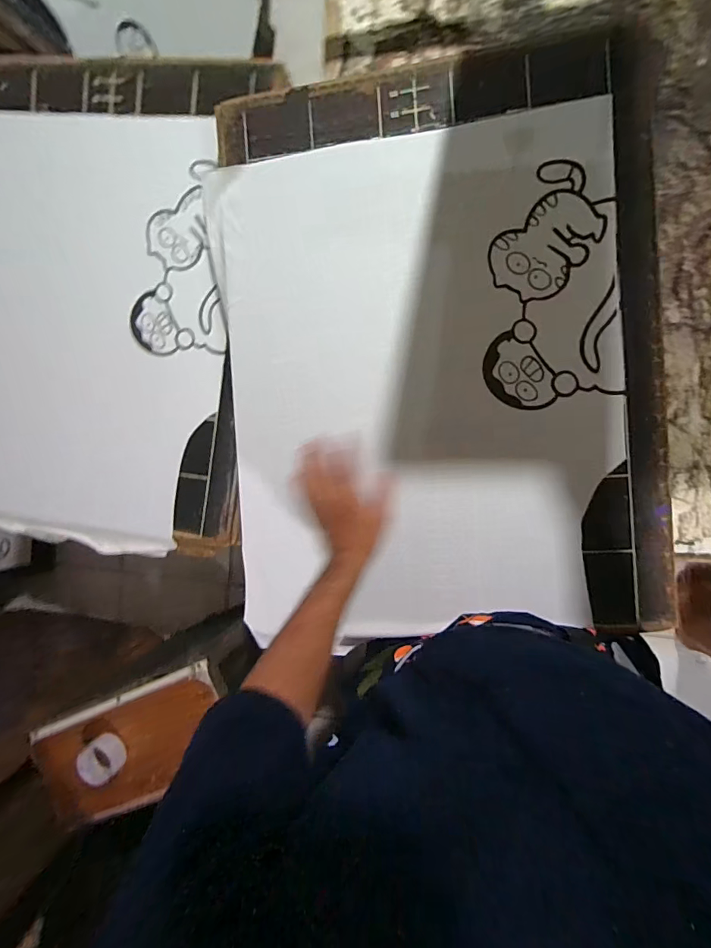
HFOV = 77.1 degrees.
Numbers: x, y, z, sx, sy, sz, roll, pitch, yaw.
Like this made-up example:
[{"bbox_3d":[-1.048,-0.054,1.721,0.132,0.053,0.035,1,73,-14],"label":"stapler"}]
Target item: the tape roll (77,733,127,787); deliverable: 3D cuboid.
[{"bbox_3d":[-0.529,0.596,0.926,0.061,0.084,0.086,-44,84,9],"label":"tape roll"}]

